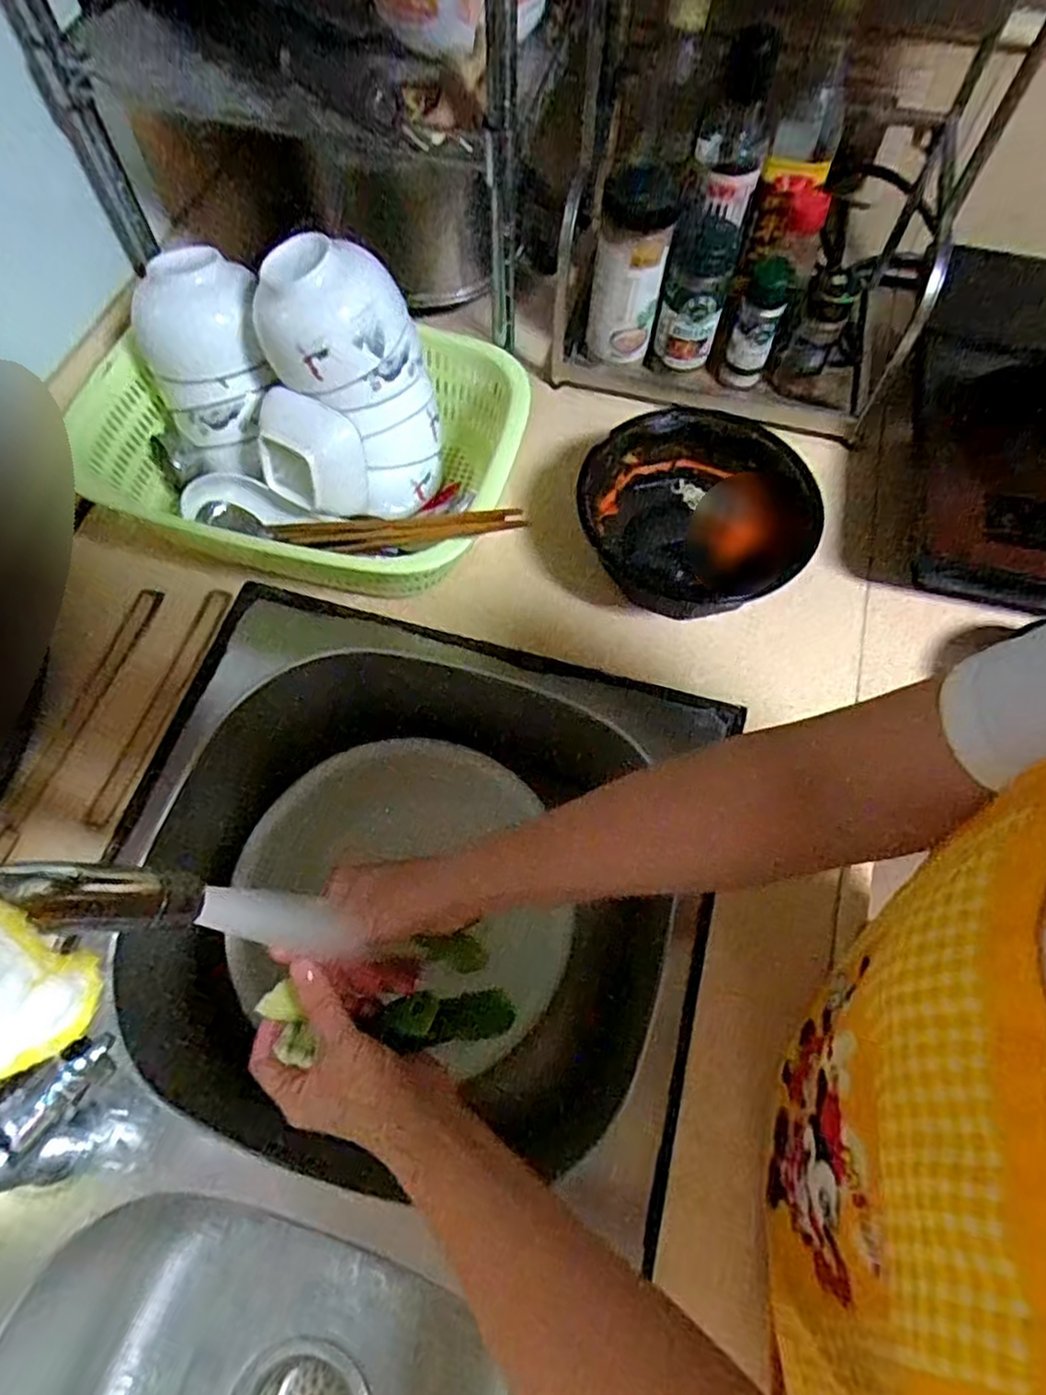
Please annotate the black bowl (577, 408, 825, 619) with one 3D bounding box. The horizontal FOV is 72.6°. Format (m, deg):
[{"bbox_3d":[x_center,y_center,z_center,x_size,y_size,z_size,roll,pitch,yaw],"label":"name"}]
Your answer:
[{"bbox_3d":[0.140,-0.157,0.602,0.187,0.059,0.165,-20,67,-10],"label":"black bowl"}]

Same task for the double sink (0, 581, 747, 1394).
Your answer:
[{"bbox_3d":[-0.139,0.326,0.516,0.428,0.209,0.757,13,66,6],"label":"double sink"}]

